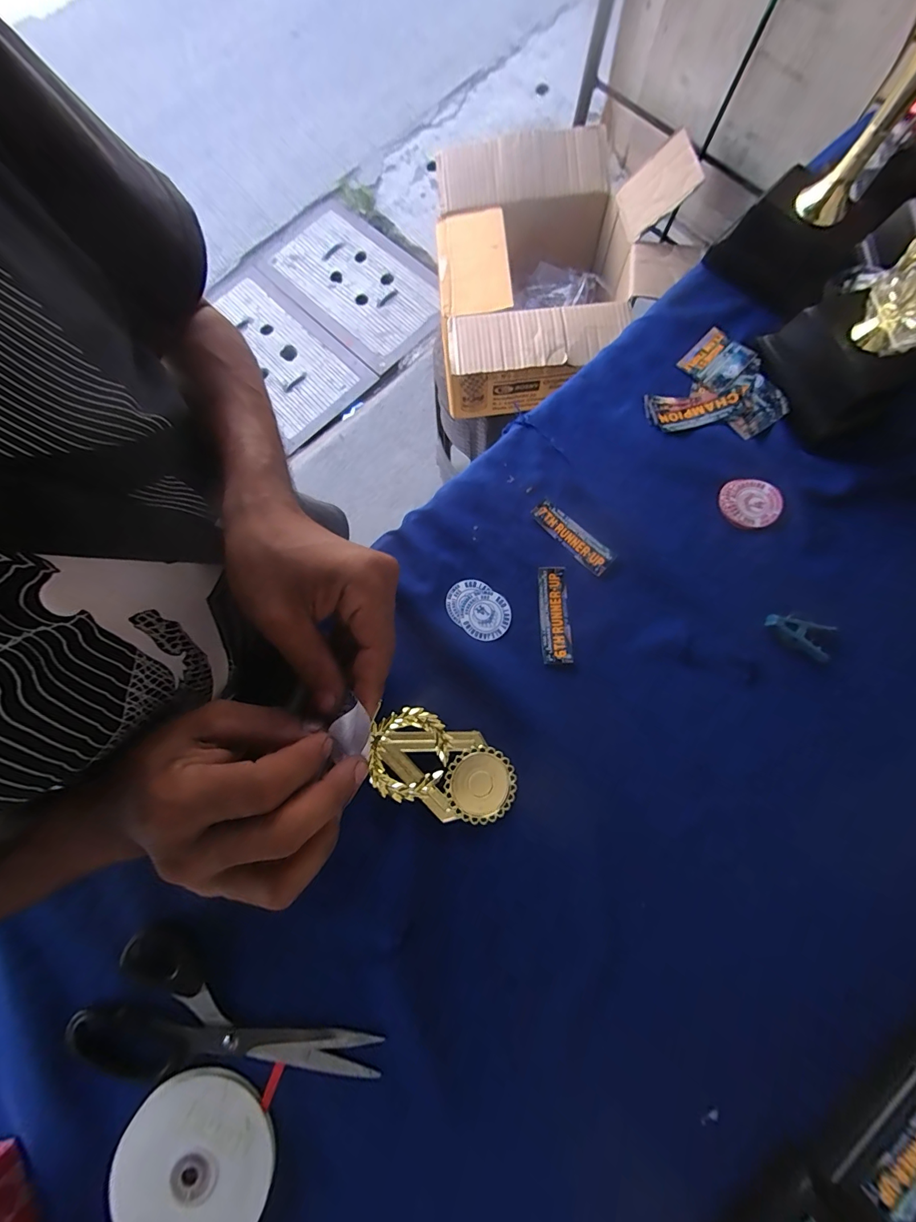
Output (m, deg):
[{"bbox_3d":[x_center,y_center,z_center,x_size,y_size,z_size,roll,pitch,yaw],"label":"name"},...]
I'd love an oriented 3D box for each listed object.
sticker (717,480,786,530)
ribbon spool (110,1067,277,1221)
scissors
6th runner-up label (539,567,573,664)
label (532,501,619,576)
[{"bbox_3d":[0.274,-0.101,0.402,0.056,0.007,0.045,10,79,1],"label":"sticker"},{"bbox_3d":[-0.184,0.391,0.302,0.102,0.014,0.104,0,79,-1],"label":"ribbon spool"},{"bbox_3d":[-0.170,0.315,0.317,0.214,0.012,0.085,19,80,3],"label":"scissors"},{"bbox_3d":[0.085,0.004,0.383,0.025,0.006,0.085,-3,79,7],"label":"6th runner-up label"},{"bbox_3d":[0.106,-0.070,0.400,0.086,0.005,0.027,42,86,9],"label":"label"}]

